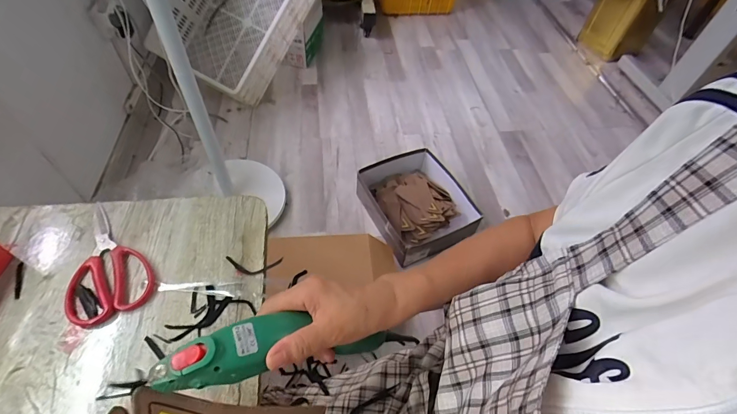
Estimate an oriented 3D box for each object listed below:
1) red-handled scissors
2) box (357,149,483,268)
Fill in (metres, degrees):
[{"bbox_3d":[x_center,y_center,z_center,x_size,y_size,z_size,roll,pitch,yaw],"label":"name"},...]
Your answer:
[{"bbox_3d":[-0.358,0.072,0.489,0.099,0.008,0.182,-34,60,-23],"label":"red-handled scissors"},{"bbox_3d":[0.149,-0.006,1.175,0.280,0.106,0.335,-21,56,-15],"label":"box"}]

